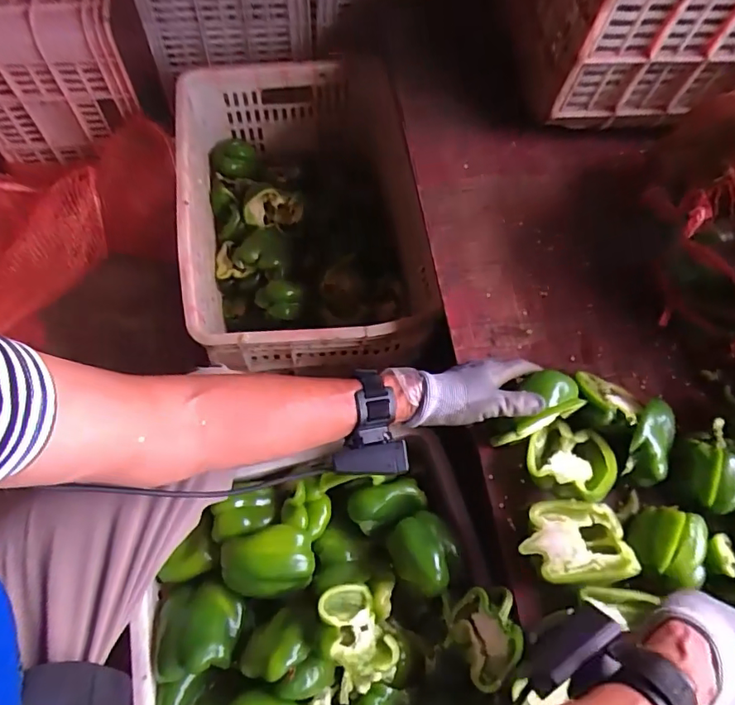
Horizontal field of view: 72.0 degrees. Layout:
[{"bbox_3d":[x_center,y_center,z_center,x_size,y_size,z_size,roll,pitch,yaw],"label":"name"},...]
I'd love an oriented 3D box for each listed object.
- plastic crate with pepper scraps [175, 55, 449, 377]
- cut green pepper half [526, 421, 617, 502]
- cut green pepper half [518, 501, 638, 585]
[{"bbox_3d":[-0.099,-0.232,0.855,0.360,0.219,0.582,-9,66,-5],"label":"plastic crate with pepper scraps"},{"bbox_3d":[0.202,0.107,0.507,0.078,0.053,0.073,0,66,-1],"label":"cut green pepper half"},{"bbox_3d":[0.193,0.181,0.477,0.092,0.040,0.070,-2,56,5],"label":"cut green pepper half"}]

